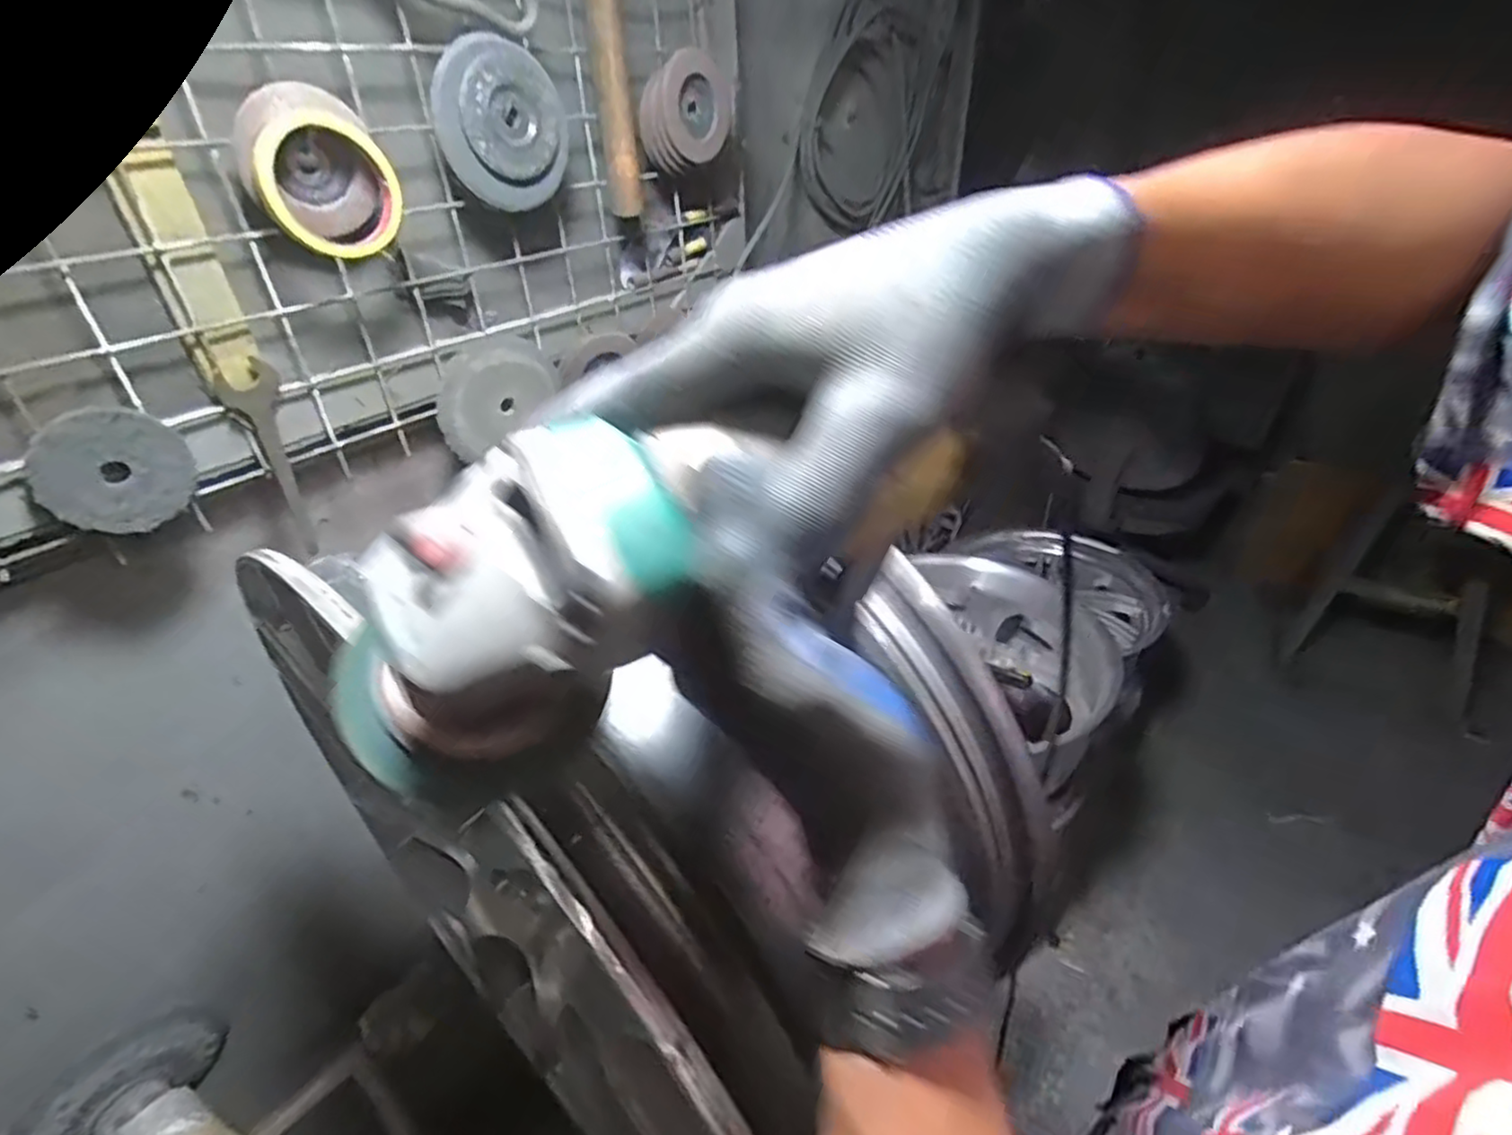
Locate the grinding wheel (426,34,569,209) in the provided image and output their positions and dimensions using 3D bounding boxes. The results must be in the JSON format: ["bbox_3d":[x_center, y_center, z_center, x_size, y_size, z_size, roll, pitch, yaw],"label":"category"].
[{"bbox_3d":[-0.207,-0.366,0.577,0.025,0.114,0.110,23,43,33],"label":"grinding wheel"}]

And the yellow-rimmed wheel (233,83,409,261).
[{"bbox_3d":[-0.309,-0.278,0.495,0.040,0.096,0.091,26,44,35],"label":"yellow-rimmed wheel"}]

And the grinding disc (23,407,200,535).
[{"bbox_3d":[-0.432,-0.066,0.471,0.017,0.079,0.083,21,42,31],"label":"grinding disc"}]

